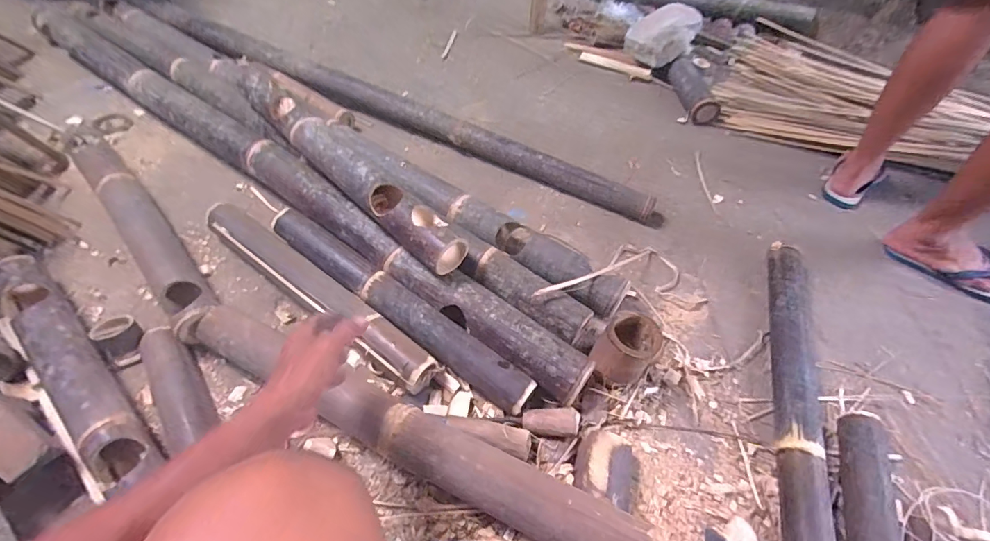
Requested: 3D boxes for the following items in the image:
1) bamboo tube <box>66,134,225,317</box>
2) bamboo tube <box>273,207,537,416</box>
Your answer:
[{"bbox_3d":[-0.709,-0.108,0.878,0.084,0.071,0.613,-35,63,-28],"label":"bamboo tube"},{"bbox_3d":[-0.183,0.050,0.782,0.581,0.047,0.064,32,56,19],"label":"bamboo tube"}]

